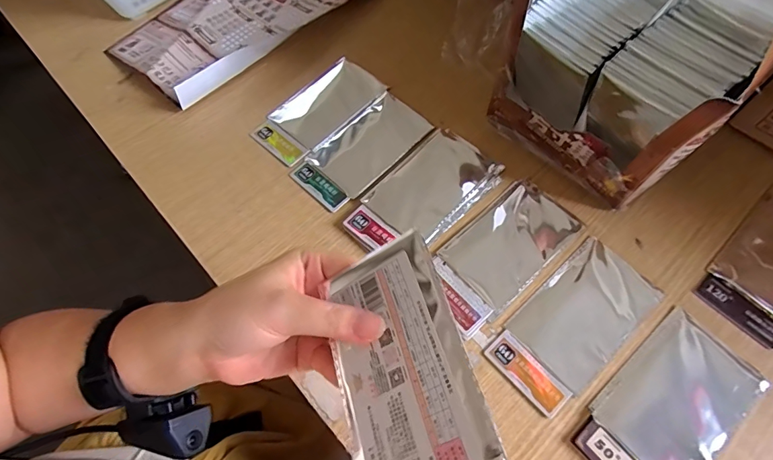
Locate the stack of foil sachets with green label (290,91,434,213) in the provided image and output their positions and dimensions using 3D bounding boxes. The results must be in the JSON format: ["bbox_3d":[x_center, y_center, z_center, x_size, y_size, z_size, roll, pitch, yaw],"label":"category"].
[{"bbox_3d":[-0.028,-0.084,0.425,0.081,0.008,0.136,40,72,20],"label":"stack of foil sachets with green label"}]

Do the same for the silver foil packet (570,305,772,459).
[{"bbox_3d":[0.209,0.130,0.306,0.143,0.007,0.077,-39,68,-15],"label":"silver foil packet"}]

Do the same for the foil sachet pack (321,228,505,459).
[{"bbox_3d":[0.004,0.063,0.204,0.069,0.004,0.118,-31,56,21],"label":"foil sachet pack"}]

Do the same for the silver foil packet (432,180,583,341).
[{"bbox_3d":[0.101,0.017,0.367,0.149,0.005,0.072,-39,68,-16],"label":"silver foil packet"}]

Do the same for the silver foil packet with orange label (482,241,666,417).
[{"bbox_3d":[0.154,0.075,0.340,0.145,0.004,0.072,-40,68,-16],"label":"silver foil packet with orange label"}]

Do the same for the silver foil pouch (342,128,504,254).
[{"bbox_3d":[0.036,-0.034,0.394,0.081,0.008,0.150,41,72,20],"label":"silver foil pouch"}]

